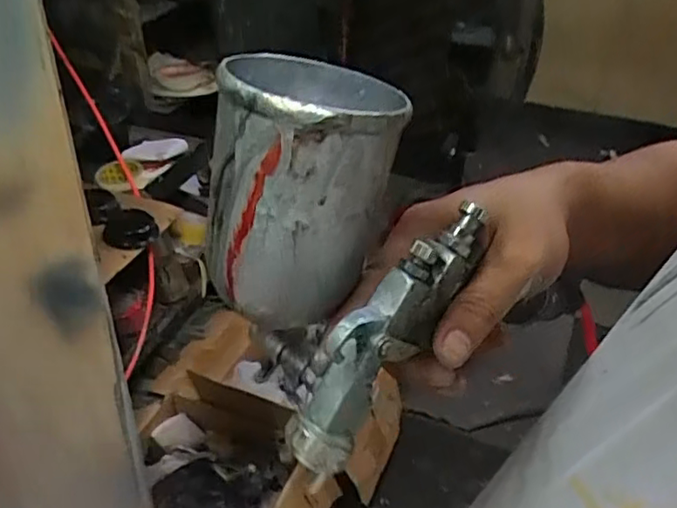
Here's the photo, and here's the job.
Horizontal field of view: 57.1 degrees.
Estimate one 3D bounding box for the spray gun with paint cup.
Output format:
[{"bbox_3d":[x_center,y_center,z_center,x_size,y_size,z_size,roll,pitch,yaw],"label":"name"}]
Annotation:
[{"bbox_3d":[-0.011,-0.010,0.282,0.114,0.146,0.099,31,45,29],"label":"spray gun with paint cup"}]

